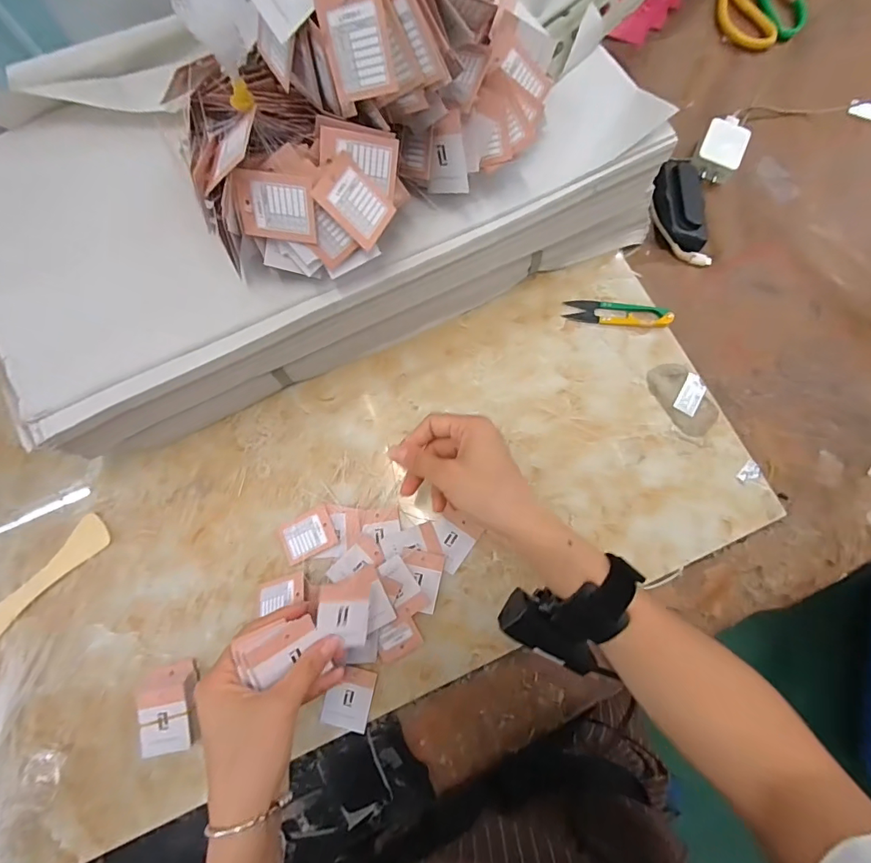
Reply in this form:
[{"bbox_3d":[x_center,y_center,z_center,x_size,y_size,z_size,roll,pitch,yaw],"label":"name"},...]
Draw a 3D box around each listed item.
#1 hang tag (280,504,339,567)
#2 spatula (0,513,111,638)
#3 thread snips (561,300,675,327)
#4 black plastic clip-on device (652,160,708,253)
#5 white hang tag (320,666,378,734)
[{"bbox_3d":[-0.118,0.094,0.417,0.050,0.004,0.039,-25,73,-1],"label":"hang tag"},{"bbox_3d":[-0.365,0.140,0.418,0.153,0.007,0.031,-44,79,-9],"label":"spatula"},{"bbox_3d":[0.181,-0.117,0.453,0.101,0.010,0.023,7,76,3],"label":"thread snips"},{"bbox_3d":[0.257,-0.239,0.487,0.054,0.023,0.100,0,76,2],"label":"black plastic clip-on device"},{"bbox_3d":[-0.073,0.225,0.386,0.038,0.004,0.048,14,81,4],"label":"white hang tag"}]

